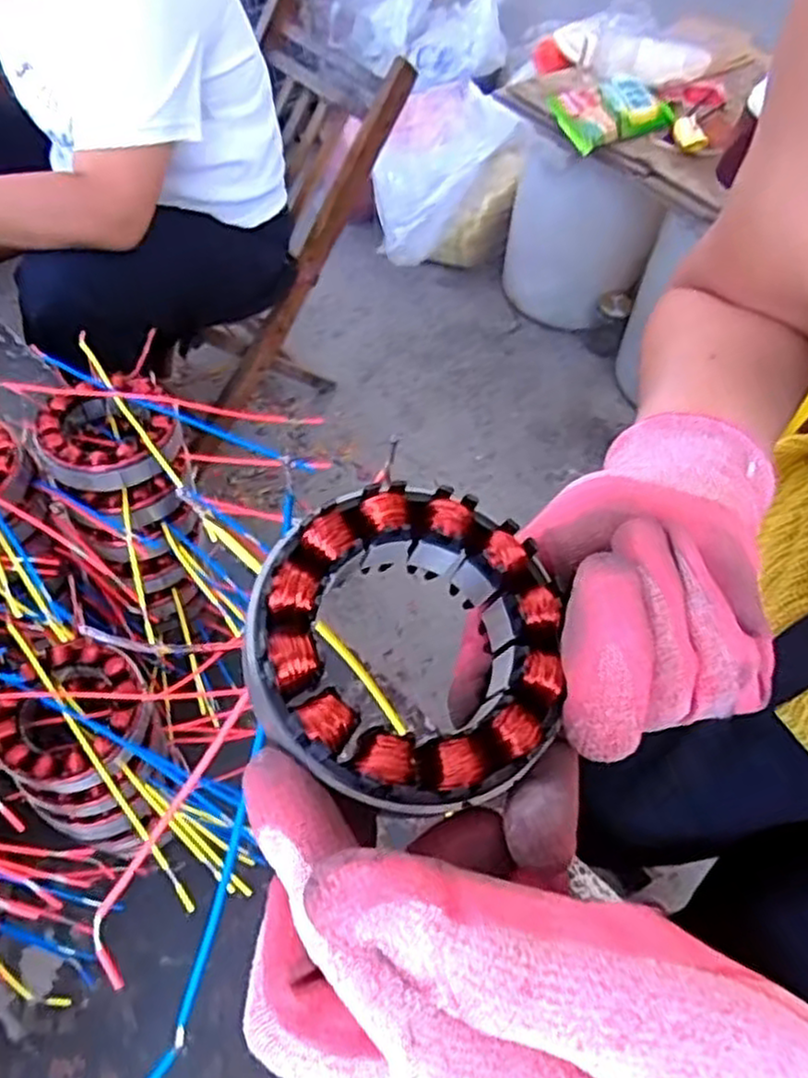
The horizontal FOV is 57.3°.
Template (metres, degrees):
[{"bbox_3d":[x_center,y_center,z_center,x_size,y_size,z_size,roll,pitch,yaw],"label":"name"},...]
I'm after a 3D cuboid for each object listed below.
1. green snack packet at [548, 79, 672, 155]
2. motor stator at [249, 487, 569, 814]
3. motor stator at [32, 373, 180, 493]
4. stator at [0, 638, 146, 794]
[{"bbox_3d":[0.388,-0.789,1.353,0.240,0.024,0.134,-30,89,-19],"label":"green snack packet"},{"bbox_3d":[0.001,0.026,0.195,0.083,0.025,0.082,-17,58,-16],"label":"motor stator"},{"bbox_3d":[-0.192,-0.069,0.481,0.084,0.027,0.080,-22,59,-19],"label":"motor stator"},{"bbox_3d":[-0.200,0.104,0.446,0.083,0.029,0.087,2,55,-3],"label":"stator"}]

